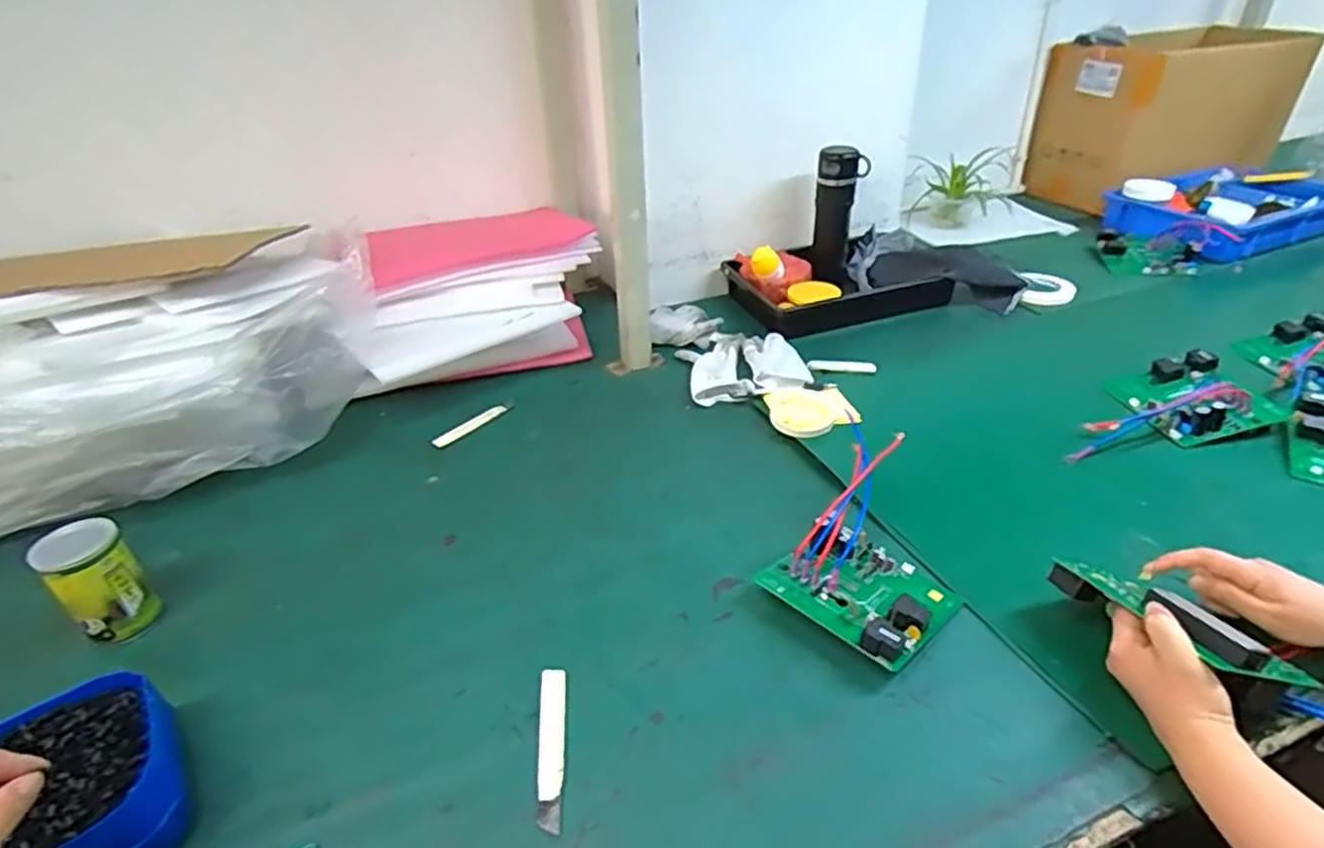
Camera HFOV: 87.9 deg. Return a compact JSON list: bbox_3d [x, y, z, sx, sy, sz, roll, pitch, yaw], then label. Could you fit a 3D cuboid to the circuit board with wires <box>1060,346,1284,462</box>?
[{"bbox_3d":[0.638,-0.028,0.900,0.289,0.054,0.148,-9,34,-8],"label":"circuit board with wires"}]

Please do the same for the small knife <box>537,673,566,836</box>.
[{"bbox_3d":[-0.092,0.264,0.569,0.020,0.005,0.139,-5,34,-2],"label":"small knife"}]

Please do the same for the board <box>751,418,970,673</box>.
[{"bbox_3d":[0.204,0.121,0.669,0.188,0.100,0.162,-31,42,-35],"label":"board"}]

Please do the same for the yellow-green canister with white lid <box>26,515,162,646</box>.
[{"bbox_3d":[-0.553,0.159,0.677,0.061,0.118,0.068,19,40,31],"label":"yellow-green canister with white lid"}]

